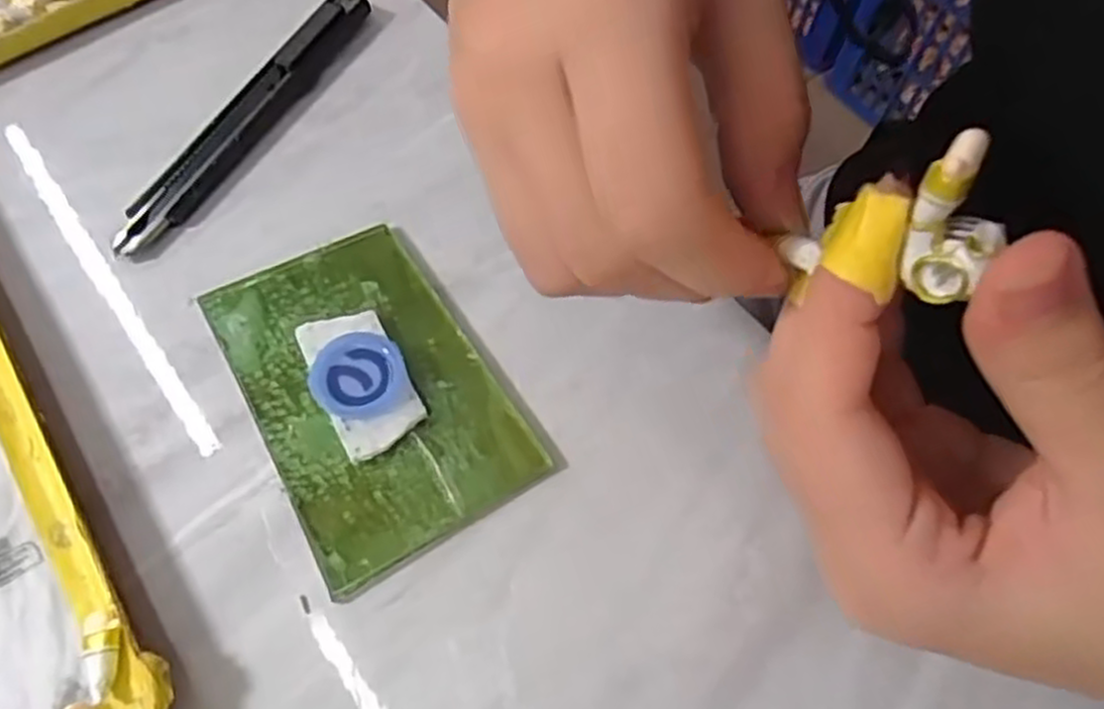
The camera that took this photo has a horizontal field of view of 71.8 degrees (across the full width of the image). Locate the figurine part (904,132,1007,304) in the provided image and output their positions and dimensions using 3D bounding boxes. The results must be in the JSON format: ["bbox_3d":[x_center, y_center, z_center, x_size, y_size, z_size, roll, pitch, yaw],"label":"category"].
[{"bbox_3d":[0.068,-0.022,0.124,0.014,0.028,0.010,-8,31,-7],"label":"figurine part"}]

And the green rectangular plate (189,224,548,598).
[{"bbox_3d":[-0.055,0.009,0.227,0.067,0.008,0.102,-30,69,-16],"label":"green rectangular plate"}]

